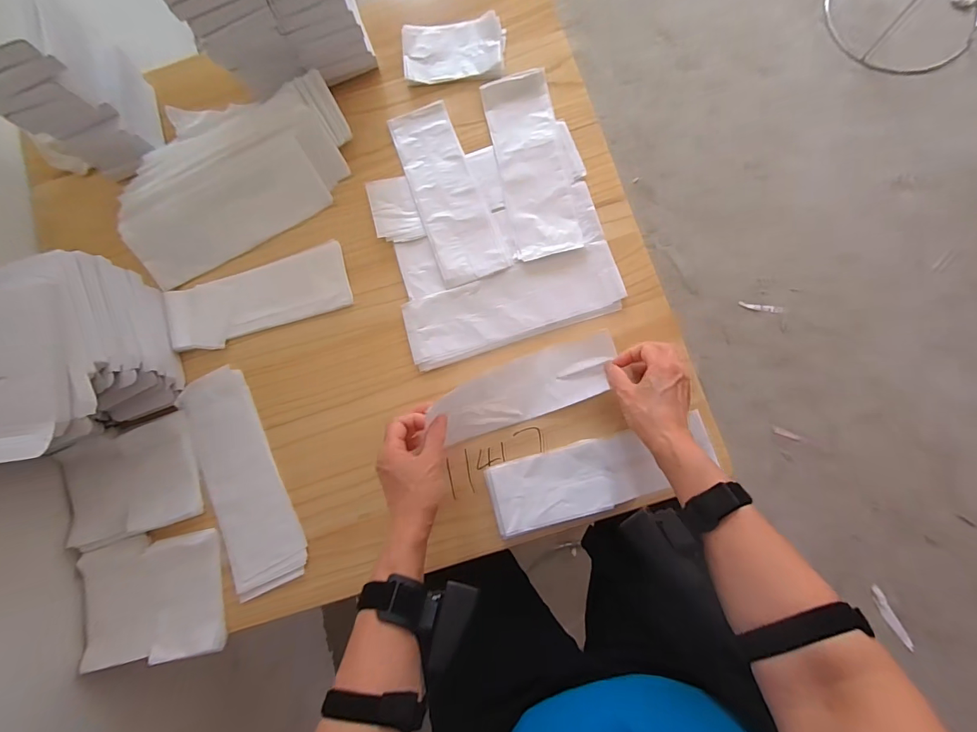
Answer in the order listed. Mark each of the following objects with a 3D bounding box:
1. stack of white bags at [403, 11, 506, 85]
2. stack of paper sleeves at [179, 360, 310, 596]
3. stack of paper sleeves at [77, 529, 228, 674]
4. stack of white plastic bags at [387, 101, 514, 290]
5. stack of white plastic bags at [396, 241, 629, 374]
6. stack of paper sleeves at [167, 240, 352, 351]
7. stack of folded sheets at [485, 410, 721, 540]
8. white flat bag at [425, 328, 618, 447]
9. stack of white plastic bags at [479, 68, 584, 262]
[{"bbox_3d":[-0.046,-0.417,0.579,0.132,0.013,0.079,-1,89,6],"label":"stack of white bags"},{"bbox_3d":[-0.296,0.135,0.523,0.089,0.018,0.261,-24,83,2],"label":"stack of paper sleeves"},{"bbox_3d":[-0.394,0.270,0.505,0.157,0.024,0.134,-12,84,3],"label":"stack of paper sleeves"},{"bbox_3d":[-0.053,-0.220,0.547,0.084,0.006,0.238,-21,83,2],"label":"stack of white plastic bags"},{"bbox_3d":[0.029,-0.073,0.525,0.257,0.007,0.088,-17,83,3],"label":"stack of white plastic bags"},{"bbox_3d":[-0.293,-0.084,0.551,0.229,0.017,0.081,-18,83,3],"label":"stack of paper sleeves"},{"bbox_3d":[0.129,0.122,0.495,0.253,0.020,0.079,-17,83,3],"label":"stack of folded sheets"},{"bbox_3d":[0.044,0.026,0.495,0.207,0.048,0.071,-22,83,-9],"label":"white flat bag"},{"bbox_3d":[0.054,-0.254,0.547,0.083,0.010,0.239,-11,84,3],"label":"stack of white plastic bags"}]

